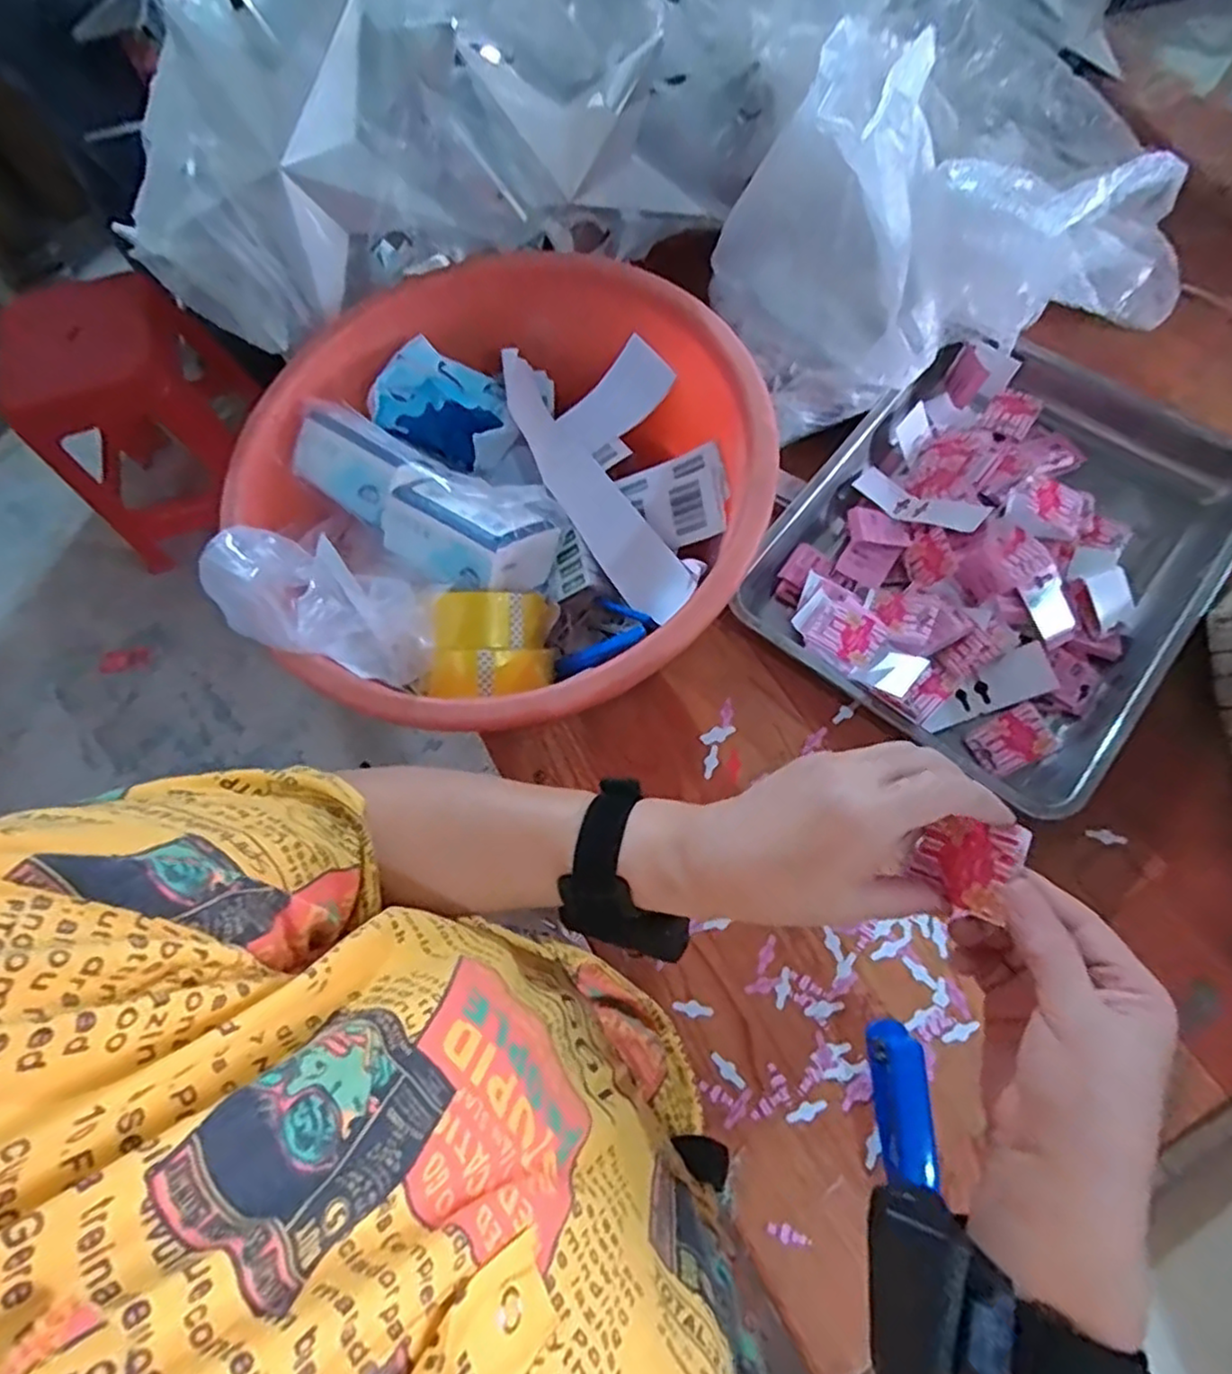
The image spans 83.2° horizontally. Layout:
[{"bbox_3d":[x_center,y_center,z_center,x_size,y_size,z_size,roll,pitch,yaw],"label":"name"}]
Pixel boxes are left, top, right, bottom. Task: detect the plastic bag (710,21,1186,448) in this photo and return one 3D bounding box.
[{"bbox_3d":[0.306,-0.403,0.631,0.390,0.251,0.181,-11,69,-2],"label":"plastic bag"}]

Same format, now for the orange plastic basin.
[{"bbox_3d":[-0.092,-0.171,0.602,0.432,0.140,0.436,23,72,11],"label":"orange plastic basin"}]

